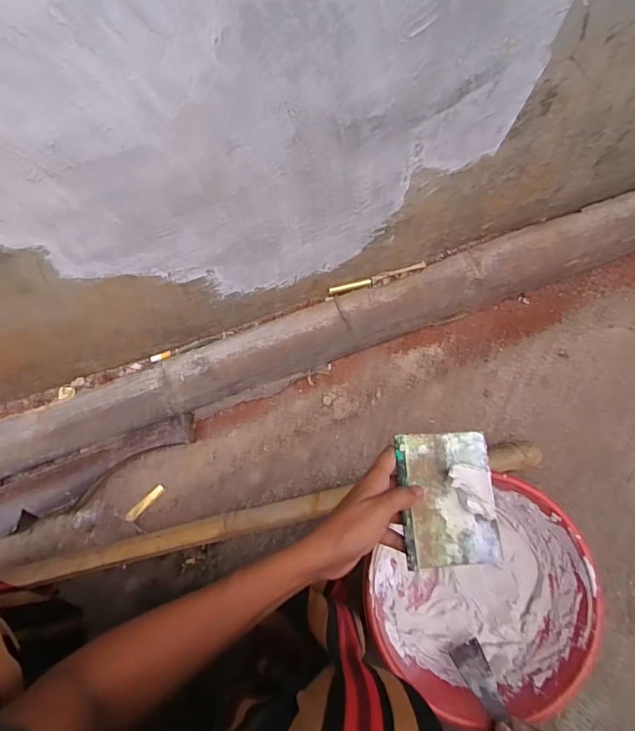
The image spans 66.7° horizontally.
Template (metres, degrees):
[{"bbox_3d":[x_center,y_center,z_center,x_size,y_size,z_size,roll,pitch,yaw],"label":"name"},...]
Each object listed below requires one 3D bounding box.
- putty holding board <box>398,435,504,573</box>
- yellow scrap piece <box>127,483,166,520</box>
[{"bbox_3d":[0.121,0.121,0.442,0.086,0.020,0.117,-3,76,0],"label":"putty holding board"},{"bbox_3d":[-0.231,0.185,0.648,0.014,0.004,0.061,43,80,10],"label":"yellow scrap piece"}]

